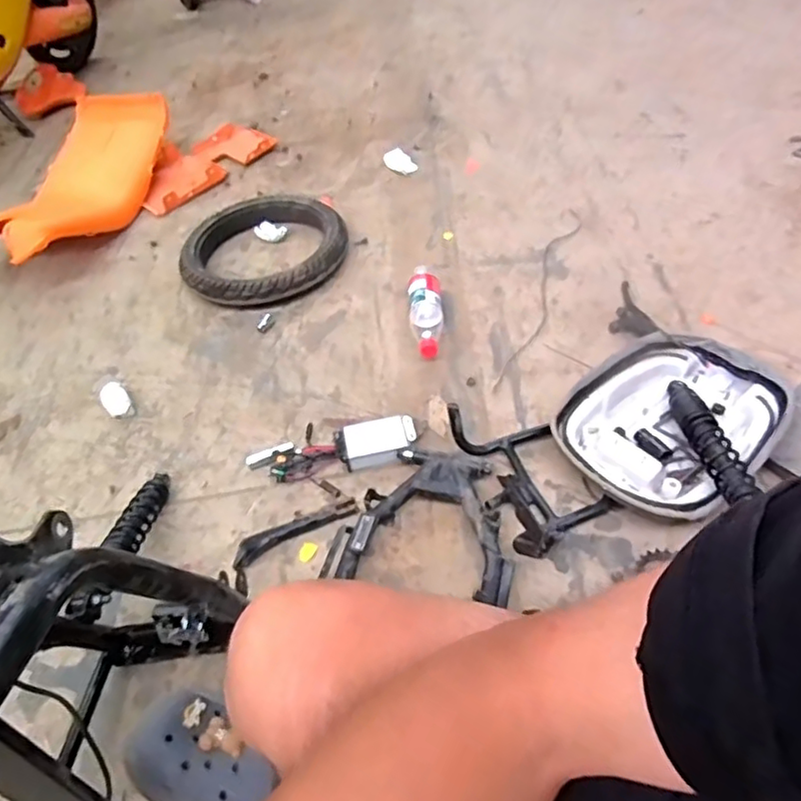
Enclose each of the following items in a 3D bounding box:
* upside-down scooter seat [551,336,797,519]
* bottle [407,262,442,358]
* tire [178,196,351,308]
[{"bbox_3d":[0.403,0.028,0.921,0.352,0.081,0.265,-38,56,-24],"label":"upside-down scooter seat"},{"bbox_3d":[0.048,-0.172,1.145,0.064,0.061,0.231,-4,49,3],"label":"bottle"},{"bbox_3d":[-0.276,-0.324,1.306,0.288,0.085,0.364,29,58,27],"label":"tire"}]

